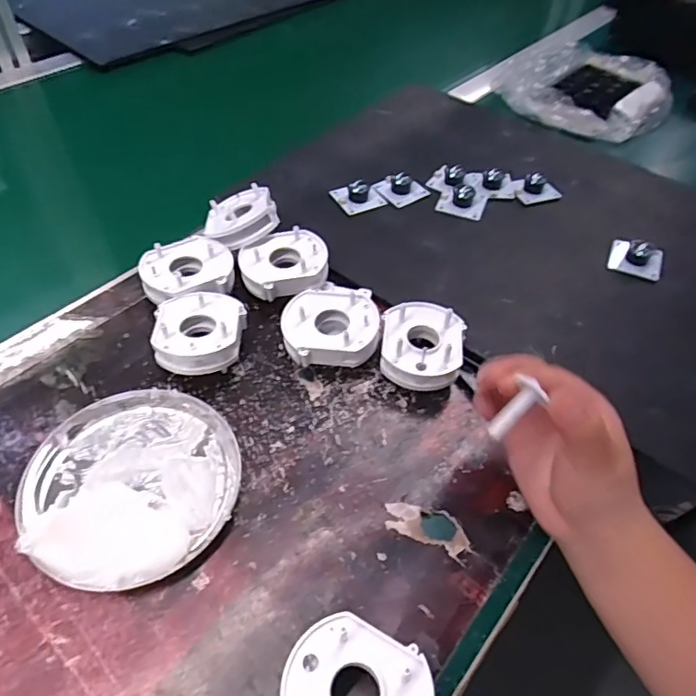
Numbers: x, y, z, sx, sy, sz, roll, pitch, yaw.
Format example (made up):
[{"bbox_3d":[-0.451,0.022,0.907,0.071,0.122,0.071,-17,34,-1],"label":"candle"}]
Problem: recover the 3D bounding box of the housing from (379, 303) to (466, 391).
[{"bbox_3d":[0.055,0.002,0.400,0.061,0.037,0.061,3,51,-3],"label":"housing"}]

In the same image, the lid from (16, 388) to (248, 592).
[{"bbox_3d":[-0.135,0.079,0.334,0.129,0.021,0.125,3,51,-3],"label":"lid"}]

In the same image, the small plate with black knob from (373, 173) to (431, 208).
[{"bbox_3d":[0.056,-0.169,0.549,0.044,0.020,0.042,-28,59,-25],"label":"small plate with black knob"}]

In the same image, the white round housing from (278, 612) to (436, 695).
[{"bbox_3d":[0.003,0.171,0.263,0.071,0.029,0.060,21,52,12],"label":"white round housing"}]

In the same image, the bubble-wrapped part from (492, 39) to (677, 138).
[{"bbox_3d":[0.325,-0.354,0.714,0.242,0.037,0.191,-31,60,-27],"label":"bubble-wrapped part"}]

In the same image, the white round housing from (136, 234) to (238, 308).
[{"bbox_3d":[-0.129,-0.057,0.439,0.073,0.037,0.062,-17,55,-18],"label":"white round housing"}]

